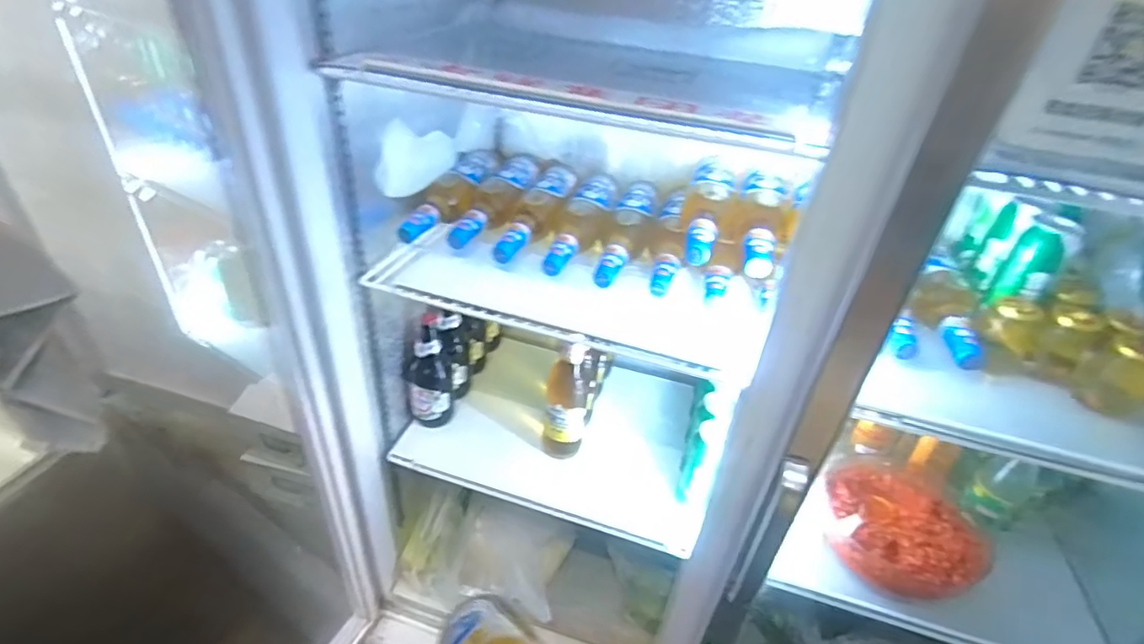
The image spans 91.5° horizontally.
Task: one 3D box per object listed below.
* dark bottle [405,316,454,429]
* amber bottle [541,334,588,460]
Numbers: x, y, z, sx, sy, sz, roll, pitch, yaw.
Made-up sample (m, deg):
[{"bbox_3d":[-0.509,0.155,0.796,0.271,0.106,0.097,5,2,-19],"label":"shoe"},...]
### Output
[{"bbox_3d":[-0.249,0.077,0.971,0.072,0.209,0.085,-4,36,-13],"label":"dark bottle"},{"bbox_3d":[-0.008,0.124,0.926,0.069,0.257,0.068,4,35,-2],"label":"amber bottle"}]

